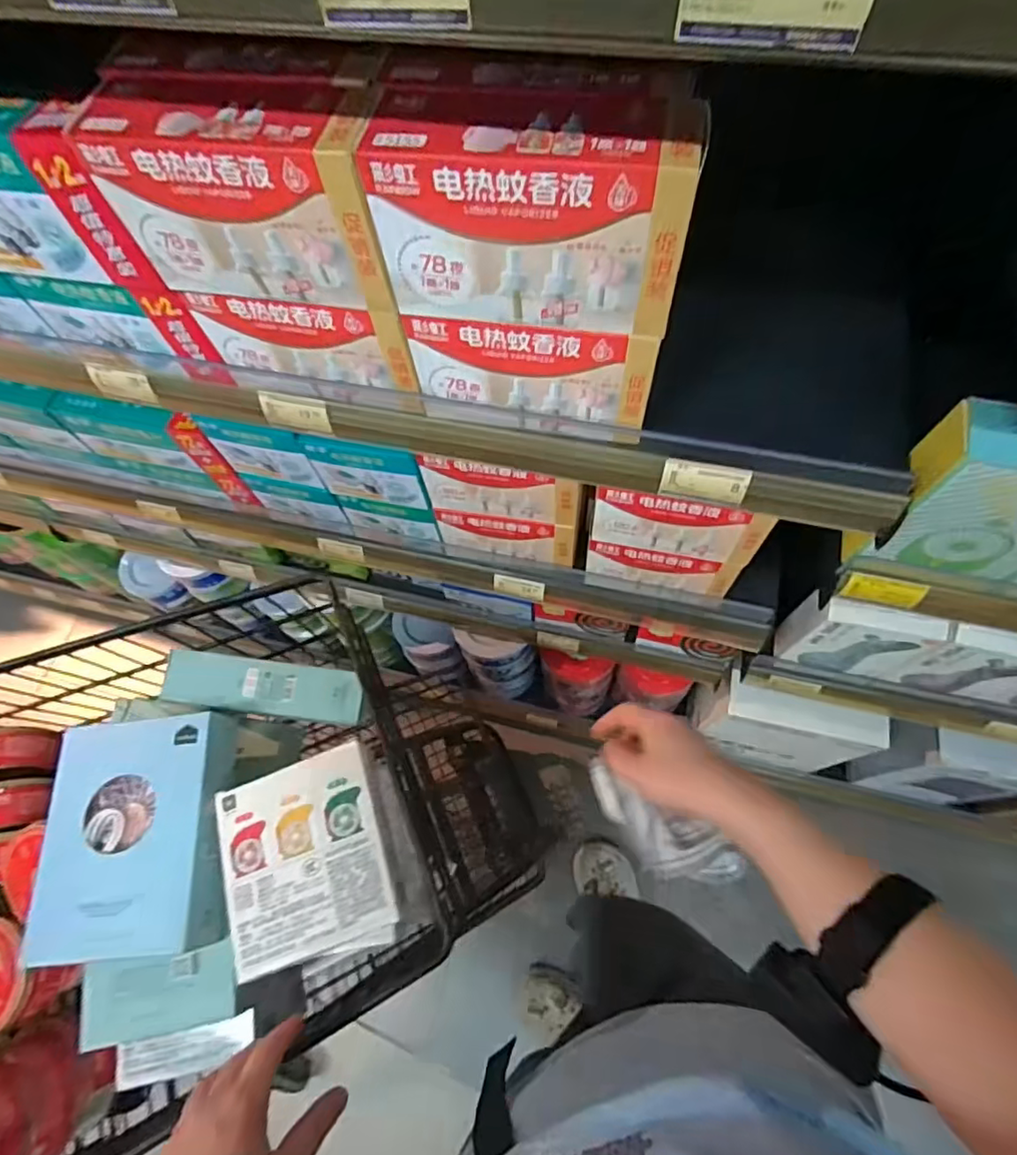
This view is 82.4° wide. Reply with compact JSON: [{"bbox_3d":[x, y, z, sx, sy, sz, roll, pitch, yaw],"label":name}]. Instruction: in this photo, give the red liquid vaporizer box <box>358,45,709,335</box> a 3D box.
[{"bbox_3d":[0.018,-0.234,0.361,0.179,0.105,0.099,8,65,8],"label":"red liquid vaporizer box"}]

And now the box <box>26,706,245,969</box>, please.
[{"bbox_3d":[-0.313,0.218,0.495,0.146,0.055,0.179,-6,63,1],"label":"box"}]

